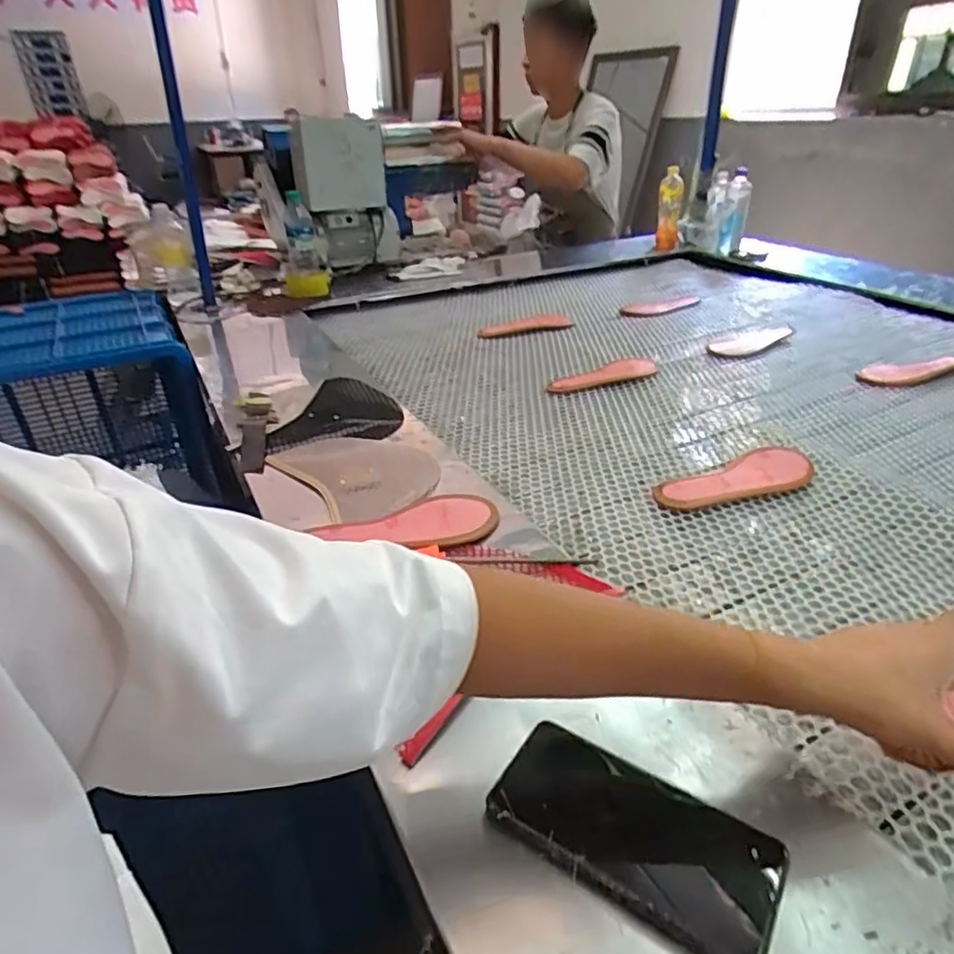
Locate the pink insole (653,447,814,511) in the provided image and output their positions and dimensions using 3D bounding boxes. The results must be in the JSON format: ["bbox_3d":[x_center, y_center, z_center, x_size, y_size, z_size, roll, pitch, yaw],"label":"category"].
[{"bbox_3d":[0.311,0.005,0.757,0.218,0.020,0.072,-14,33,-16],"label":"pink insole"}]

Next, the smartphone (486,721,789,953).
[{"bbox_3d":[0.092,0.211,0.377,0.162,0.011,0.083,18,38,30],"label":"smartphone"}]

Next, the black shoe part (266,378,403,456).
[{"bbox_3d":[-0.204,-0.094,0.912,0.181,0.023,0.196,-7,32,-6],"label":"black shoe part"}]

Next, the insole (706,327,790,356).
[{"bbox_3d":[0.516,-0.263,1.209,0.179,0.016,0.090,-21,36,-26],"label":"insole"}]

